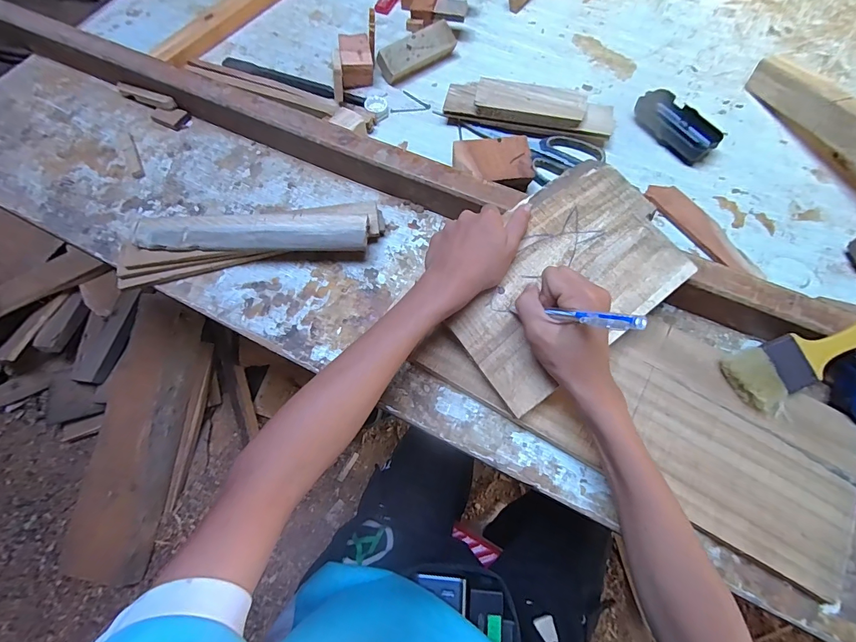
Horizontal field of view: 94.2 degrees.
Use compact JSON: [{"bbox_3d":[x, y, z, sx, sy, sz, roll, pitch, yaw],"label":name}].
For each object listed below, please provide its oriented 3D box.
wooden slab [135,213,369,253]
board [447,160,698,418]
[{"bbox_3d":[-0.189,-0.096,0.426,0.244,0.015,0.046,-1,74,2],"label":"wooden slab"},{"bbox_3d":[0.123,-0.044,0.377,0.226,0.008,0.153,-37,75,-5],"label":"board"}]

